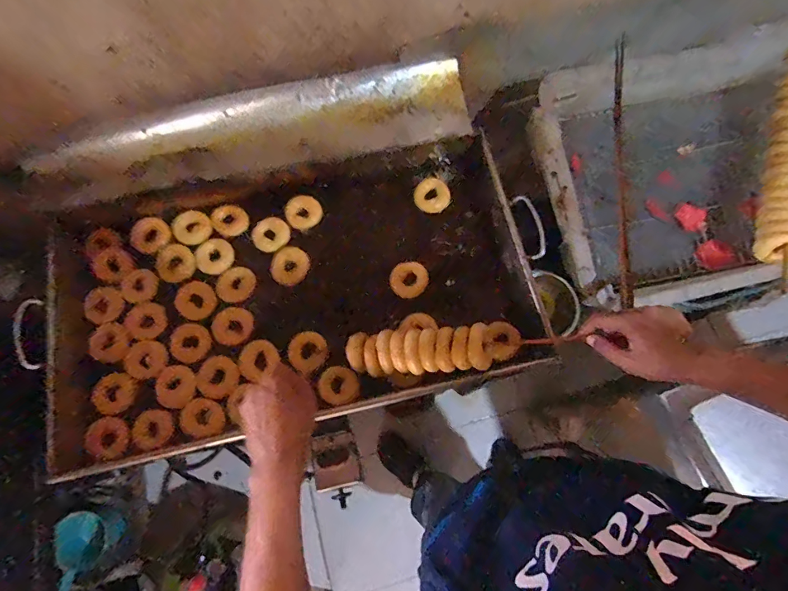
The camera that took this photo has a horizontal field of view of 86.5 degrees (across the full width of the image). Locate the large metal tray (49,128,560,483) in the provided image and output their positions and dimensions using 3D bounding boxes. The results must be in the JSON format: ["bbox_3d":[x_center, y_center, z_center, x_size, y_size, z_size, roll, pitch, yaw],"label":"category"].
[{"bbox_3d":[-0.183,-0.024,0.796,0.879,0.103,0.505,-13,74,-4],"label":"large metal tray"}]

